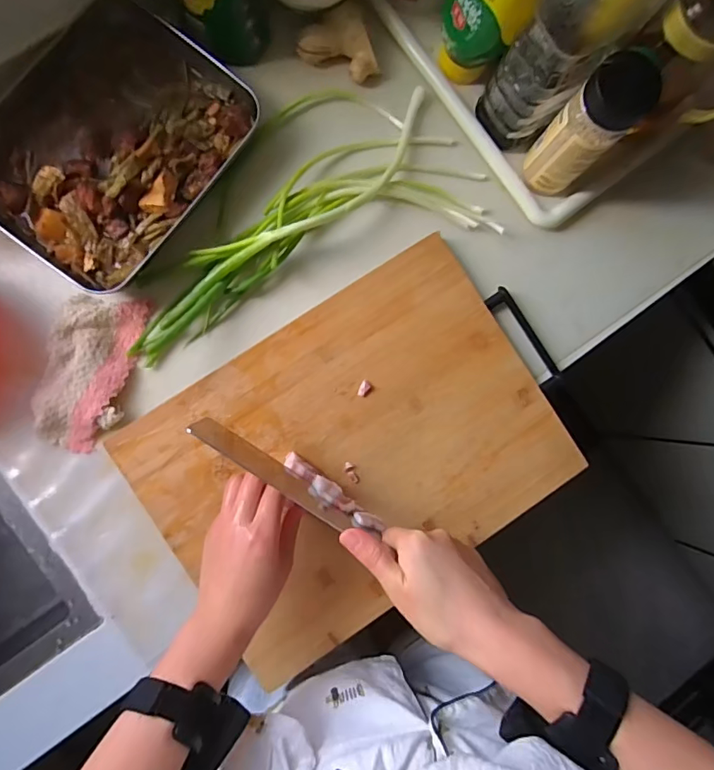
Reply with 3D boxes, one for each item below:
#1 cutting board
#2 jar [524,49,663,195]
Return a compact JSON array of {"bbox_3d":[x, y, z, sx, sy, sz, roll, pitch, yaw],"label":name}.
[{"bbox_3d":[0.002,0.069,0.505,0.392,0.017,0.289,-33,90,-5],"label":"cutting board"},{"bbox_3d":[0.215,-0.239,0.470,0.051,0.149,0.056,0,88,-5],"label":"jar"}]

